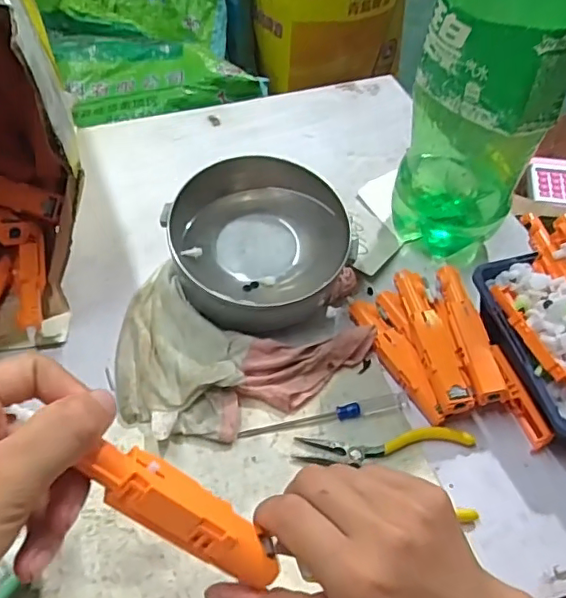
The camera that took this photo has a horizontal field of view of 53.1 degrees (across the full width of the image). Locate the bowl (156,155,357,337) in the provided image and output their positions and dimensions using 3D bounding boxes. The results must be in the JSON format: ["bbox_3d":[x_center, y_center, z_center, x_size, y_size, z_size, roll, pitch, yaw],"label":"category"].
[{"bbox_3d":[-0.021,-0.048,0.475,0.145,0.075,0.124,-14,51,-12],"label":"bowl"}]

